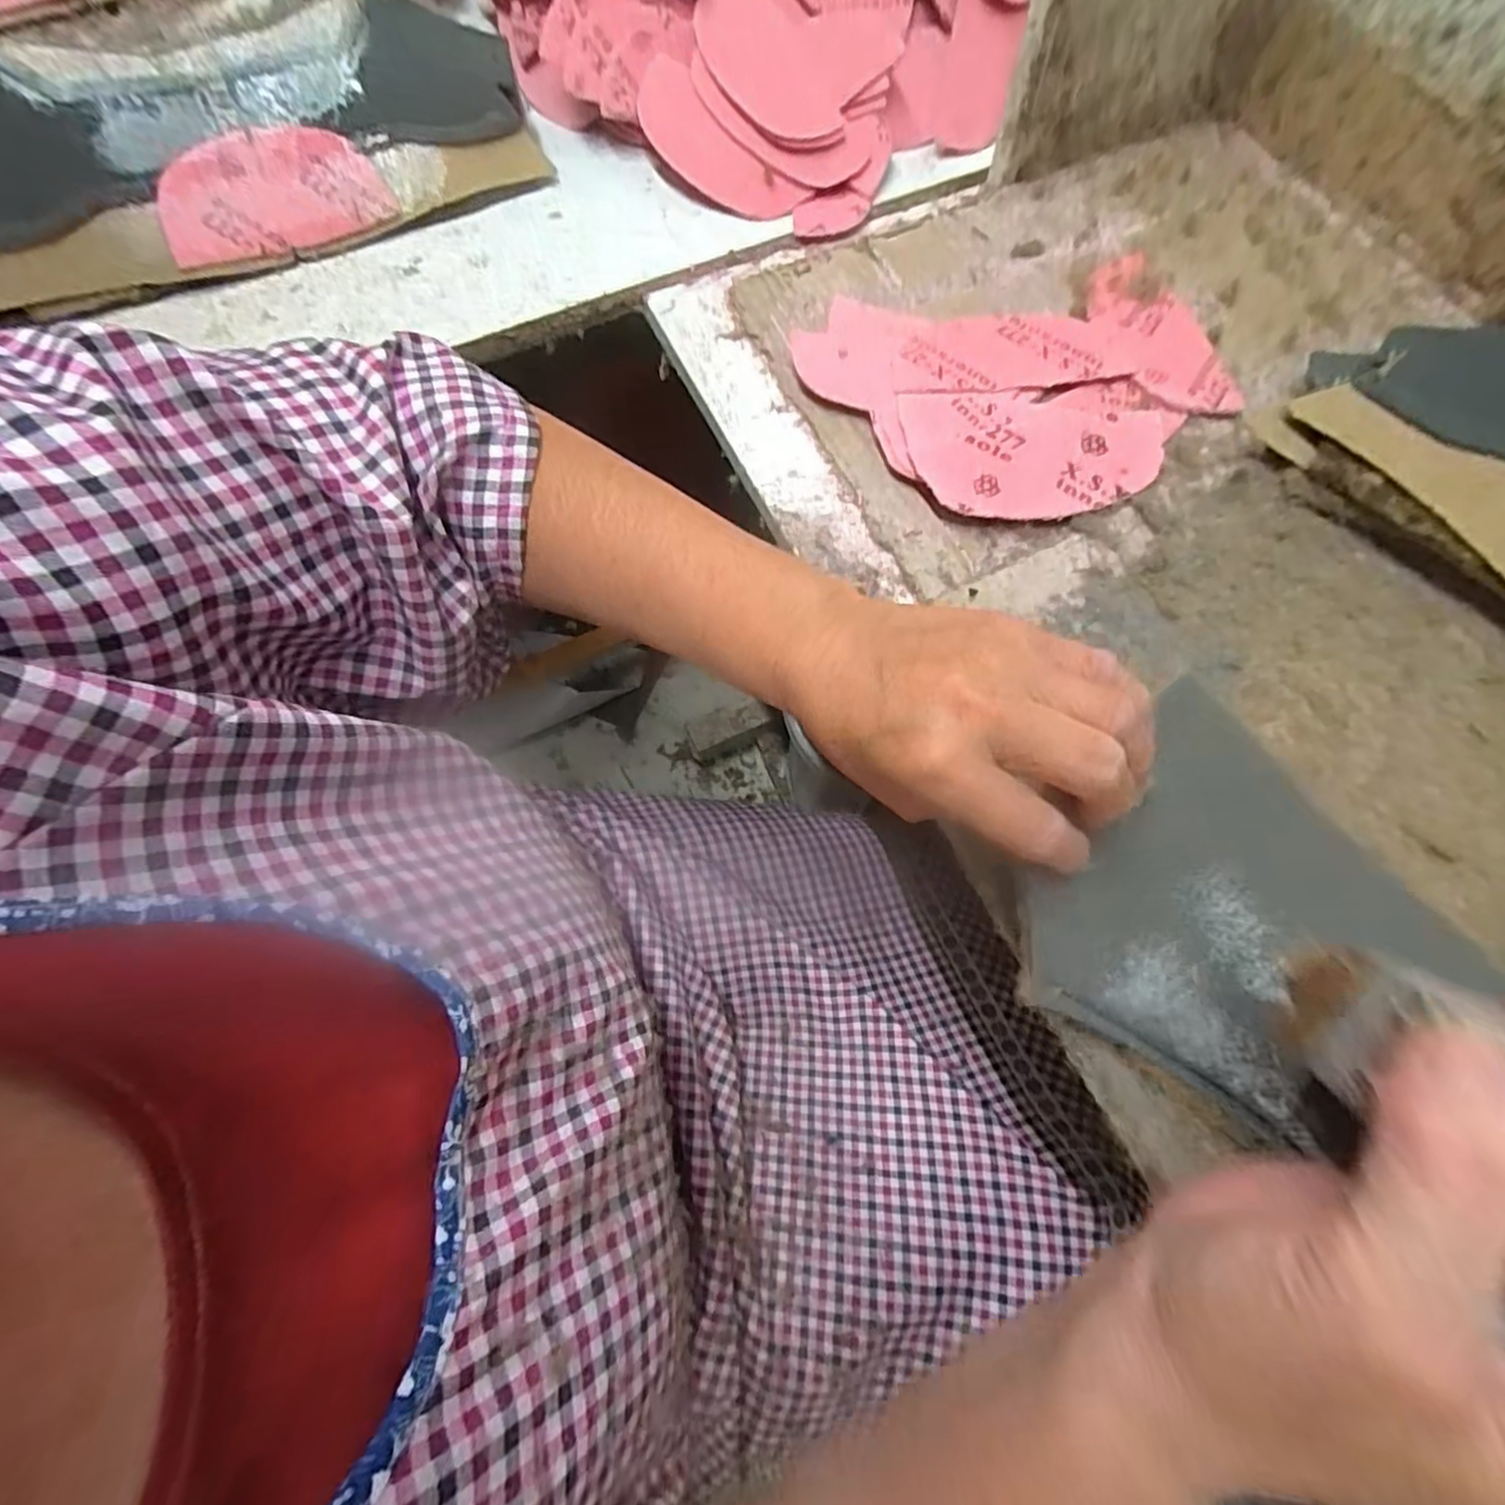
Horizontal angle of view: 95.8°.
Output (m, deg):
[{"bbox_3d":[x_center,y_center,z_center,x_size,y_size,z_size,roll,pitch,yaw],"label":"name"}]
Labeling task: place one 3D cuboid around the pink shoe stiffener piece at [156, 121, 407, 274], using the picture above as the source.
[{"bbox_3d":[-0.302,-0.350,0.425,0.133,0.056,0.005,-20,38,-9],"label":"pink shoe stiffener piece"}]

